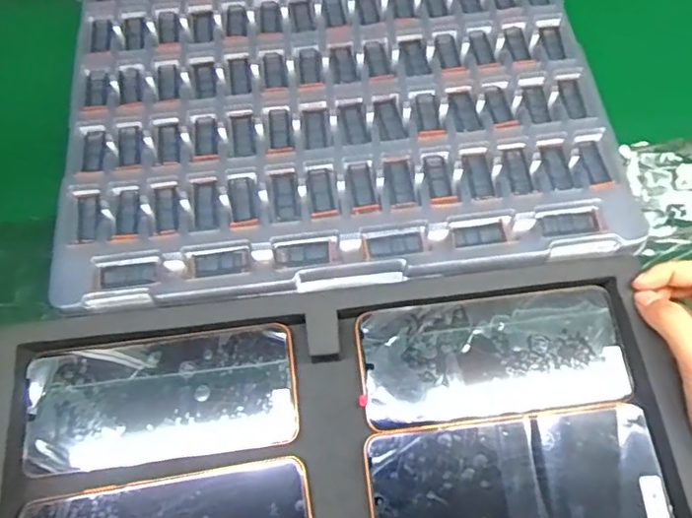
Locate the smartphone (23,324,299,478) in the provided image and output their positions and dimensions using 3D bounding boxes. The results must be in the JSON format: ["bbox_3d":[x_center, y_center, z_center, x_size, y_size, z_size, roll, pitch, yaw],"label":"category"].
[{"bbox_3d":[-0.117,0.089,0.365,0.166,0.009,0.076,-7,66,-1],"label":"smartphone"}]

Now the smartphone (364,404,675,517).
[{"bbox_3d":[0.099,0.134,0.336,0.170,0.008,0.074,-7,73,3],"label":"smartphone"}]

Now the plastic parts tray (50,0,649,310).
[{"bbox_3d":[-0.015,-0.154,0.446,0.384,0.022,0.364,-7,66,-1],"label":"plastic parts tray"}]

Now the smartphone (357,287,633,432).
[{"bbox_3d":[0.095,0.062,0.368,0.169,0.008,0.075,-7,66,-1],"label":"smartphone"}]

